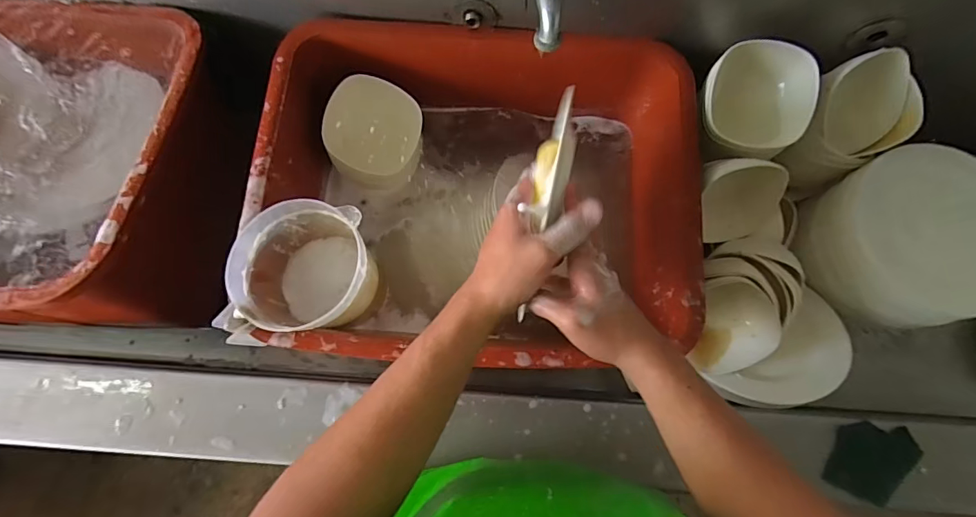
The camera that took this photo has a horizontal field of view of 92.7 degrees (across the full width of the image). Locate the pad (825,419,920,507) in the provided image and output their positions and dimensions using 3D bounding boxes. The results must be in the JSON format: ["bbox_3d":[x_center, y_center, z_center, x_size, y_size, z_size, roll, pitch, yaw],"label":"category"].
[{"bbox_3d":[0.477,0.249,0.578,0.091,0.008,0.102,29,78,7],"label":"pad"}]

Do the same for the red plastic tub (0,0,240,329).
[{"bbox_3d":[-0.674,-0.136,0.639,0.548,0.223,0.436,3,76,0],"label":"red plastic tub"}]

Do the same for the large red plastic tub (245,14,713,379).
[{"bbox_3d":[-0.014,-0.096,0.654,0.552,0.161,0.457,2,76,0],"label":"large red plastic tub"}]

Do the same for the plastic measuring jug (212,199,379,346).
[{"bbox_3d":[-0.214,0.028,0.578,0.143,0.135,0.165,7,76,2],"label":"plastic measuring jug"}]

